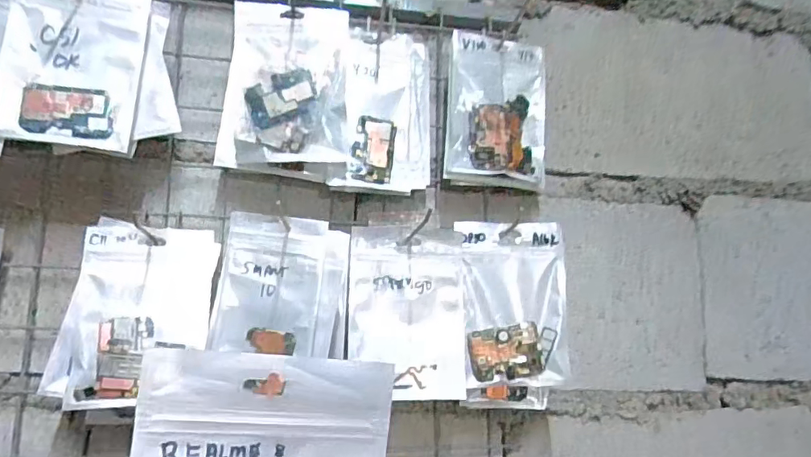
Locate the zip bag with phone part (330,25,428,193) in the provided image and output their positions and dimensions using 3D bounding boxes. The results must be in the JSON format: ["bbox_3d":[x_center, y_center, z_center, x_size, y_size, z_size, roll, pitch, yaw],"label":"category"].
[{"bbox_3d":[-0.016,-0.118,0.520,0.093,0.163,0.012,5,-10,-23],"label":"zip bag with phone part"}]

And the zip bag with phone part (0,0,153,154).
[{"bbox_3d":[-0.287,-0.146,0.448,0.105,0.148,0.007,5,-10,-20],"label":"zip bag with phone part"}]

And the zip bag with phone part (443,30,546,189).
[{"bbox_3d":[0.094,-0.123,0.538,0.103,0.150,0.029,4,-10,-17],"label":"zip bag with phone part"}]

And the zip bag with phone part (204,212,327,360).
[{"bbox_3d":[-0.114,0.046,0.435,0.087,0.111,0.009,2,-9,-6],"label":"zip bag with phone part"}]

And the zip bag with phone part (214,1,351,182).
[{"bbox_3d":[-0.110,-0.134,0.494,0.122,0.162,0.044,8,-9,-9],"label":"zip bag with phone part"}]

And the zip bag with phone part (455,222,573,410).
[{"bbox_3d":[0.103,0.082,0.497,0.103,0.170,0.026,2,-9,-4],"label":"zip bag with phone part"}]

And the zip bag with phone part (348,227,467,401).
[{"bbox_3d":[0.002,0.075,0.474,0.106,0.150,0.010,3,-10,-12],"label":"zip bag with phone part"}]

